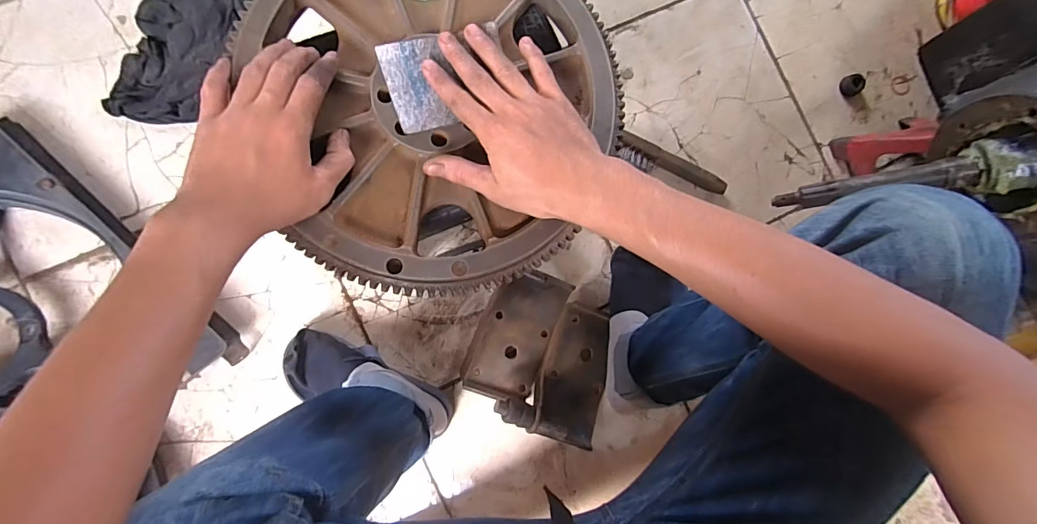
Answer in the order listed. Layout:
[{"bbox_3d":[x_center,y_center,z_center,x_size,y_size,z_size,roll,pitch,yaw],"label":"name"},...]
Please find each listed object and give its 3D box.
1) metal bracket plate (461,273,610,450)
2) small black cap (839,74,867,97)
[{"bbox_3d":[0.042,0.140,0.663,0.221,0.067,0.220,20,86,-4],"label":"metal bracket plate"},{"bbox_3d":[0.577,-0.305,0.754,0.039,0.016,0.035,-22,90,-5],"label":"small black cap"}]

